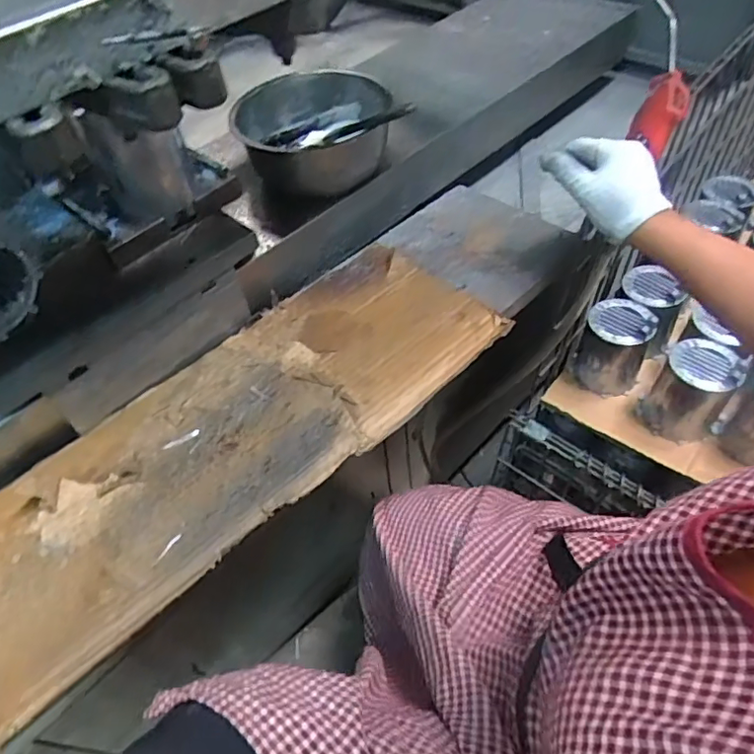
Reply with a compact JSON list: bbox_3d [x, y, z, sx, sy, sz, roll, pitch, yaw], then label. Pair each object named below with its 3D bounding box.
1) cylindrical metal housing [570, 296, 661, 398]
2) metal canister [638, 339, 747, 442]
[{"bbox_3d":[0.337,-0.044,0.802,0.091,0.121,0.086,-3,52,3],"label":"cylindrical metal housing"},{"bbox_3d":[0.411,0.019,0.742,0.087,0.125,0.085,-3,52,3],"label":"metal canister"}]

